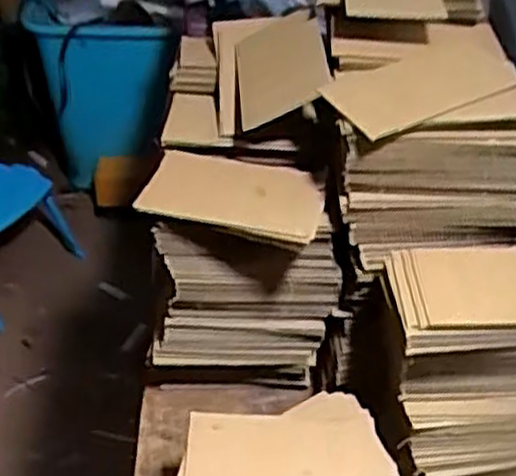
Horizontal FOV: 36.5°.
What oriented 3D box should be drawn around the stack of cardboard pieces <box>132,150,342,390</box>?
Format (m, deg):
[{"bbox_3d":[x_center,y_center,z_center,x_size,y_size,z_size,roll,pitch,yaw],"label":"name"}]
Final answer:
[{"bbox_3d":[-0.013,0.037,0.679,0.158,0.201,0.085,5,40,3],"label":"stack of cardboard pieces"}]

